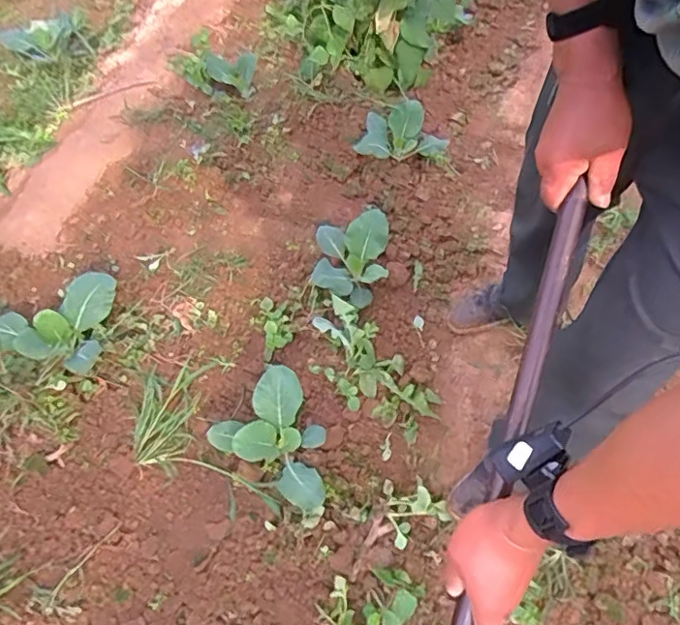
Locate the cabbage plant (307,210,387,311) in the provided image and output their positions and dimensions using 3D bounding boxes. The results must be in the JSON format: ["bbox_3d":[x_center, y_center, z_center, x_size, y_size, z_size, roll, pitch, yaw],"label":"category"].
[{"bbox_3d":[0.030,-0.130,1.415,0.187,0.137,0.233,-1,55,1],"label":"cabbage plant"}]

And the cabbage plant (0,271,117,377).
[{"bbox_3d":[-0.698,0.014,1.316,0.318,0.128,0.240,13,57,10],"label":"cabbage plant"}]

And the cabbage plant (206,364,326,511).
[{"bbox_3d":[-0.113,0.277,1.122,0.200,0.153,0.253,-37,62,-22],"label":"cabbage plant"}]

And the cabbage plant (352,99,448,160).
[{"bbox_3d":[0.189,-0.557,1.671,0.273,0.145,0.138,3,55,4],"label":"cabbage plant"}]

